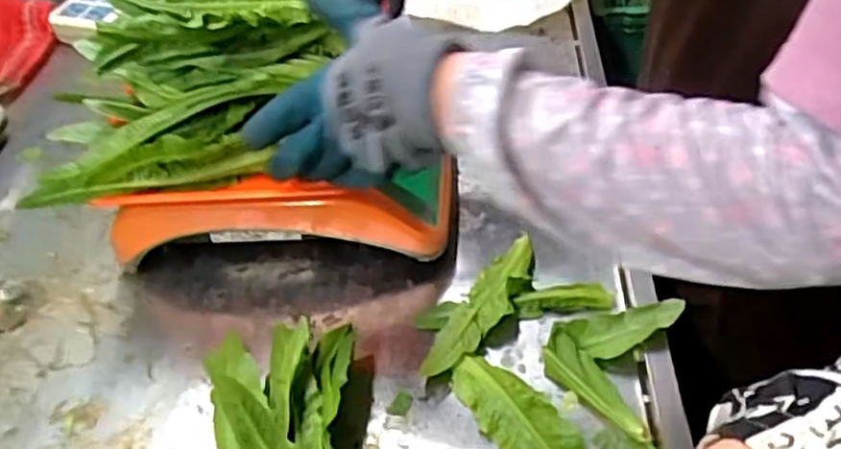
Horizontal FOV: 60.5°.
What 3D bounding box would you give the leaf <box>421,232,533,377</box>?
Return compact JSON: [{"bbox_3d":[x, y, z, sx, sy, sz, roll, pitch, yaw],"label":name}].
[{"bbox_3d":[0.048,0.066,0.567,0.038,0.033,0.139,24,51,26],"label":"leaf"}]

